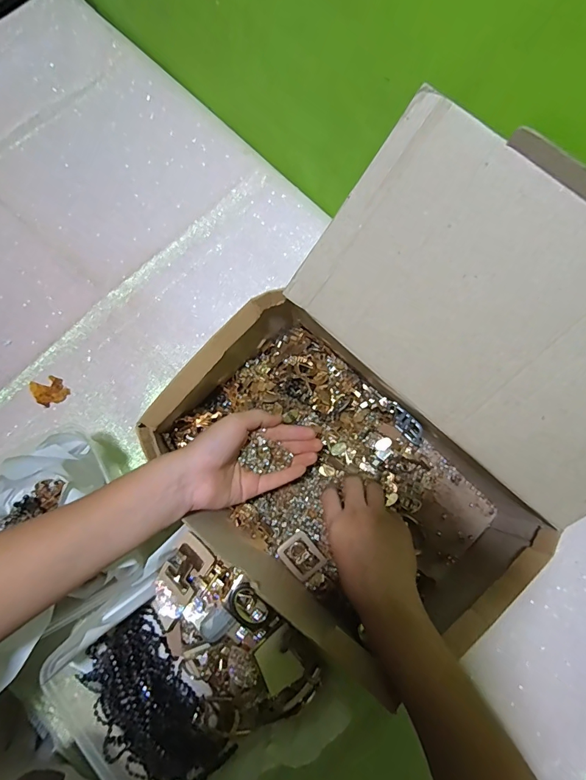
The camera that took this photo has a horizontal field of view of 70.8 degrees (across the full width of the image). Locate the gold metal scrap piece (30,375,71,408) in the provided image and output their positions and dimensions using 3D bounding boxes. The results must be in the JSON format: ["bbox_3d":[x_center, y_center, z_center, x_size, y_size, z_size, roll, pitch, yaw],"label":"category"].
[{"bbox_3d":[-0.282,0.001,0.478,0.034,0.007,0.034,-34,81,-9],"label":"gold metal scrap piece"}]

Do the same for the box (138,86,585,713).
[{"bbox_3d":[0.090,0.022,0.357,0.325,0.229,0.339,43,82,9],"label":"box"}]

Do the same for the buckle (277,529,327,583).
[{"bbox_3d":[0.008,0.173,0.427,0.036,0.012,0.045,-42,82,-10],"label":"buckle"}]

